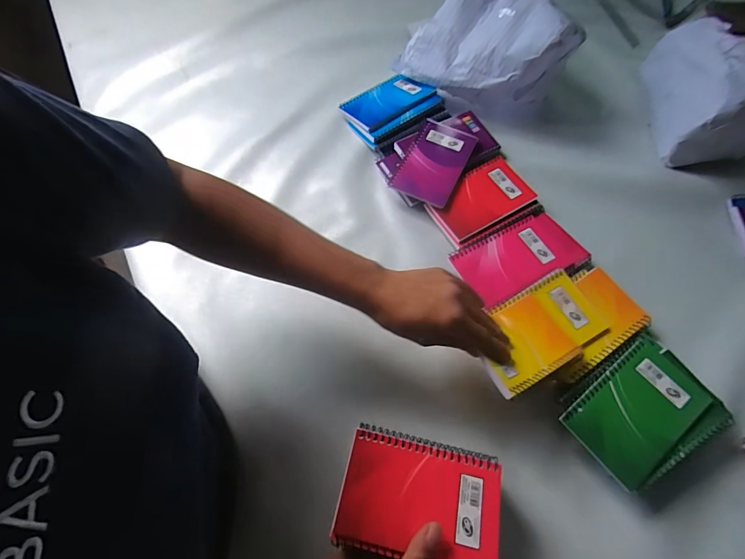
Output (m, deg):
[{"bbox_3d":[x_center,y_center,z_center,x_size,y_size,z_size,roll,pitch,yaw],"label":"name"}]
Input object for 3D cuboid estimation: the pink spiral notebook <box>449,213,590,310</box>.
[{"bbox_3d":[0.180,-0.031,0.462,0.154,0.010,0.084,-25,68,-10],"label":"pink spiral notebook"}]

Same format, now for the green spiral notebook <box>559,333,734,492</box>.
[{"bbox_3d":[0.267,0.130,0.372,0.142,0.010,0.097,-32,68,-12],"label":"green spiral notebook"}]

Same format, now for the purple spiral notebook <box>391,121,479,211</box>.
[{"bbox_3d":[0.087,-0.163,0.522,0.078,0.011,0.134,26,69,12],"label":"purple spiral notebook"}]

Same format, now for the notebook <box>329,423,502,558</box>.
[{"bbox_3d":[0.040,0.183,0.316,0.130,0.017,0.091,12,67,7],"label":"notebook"}]

